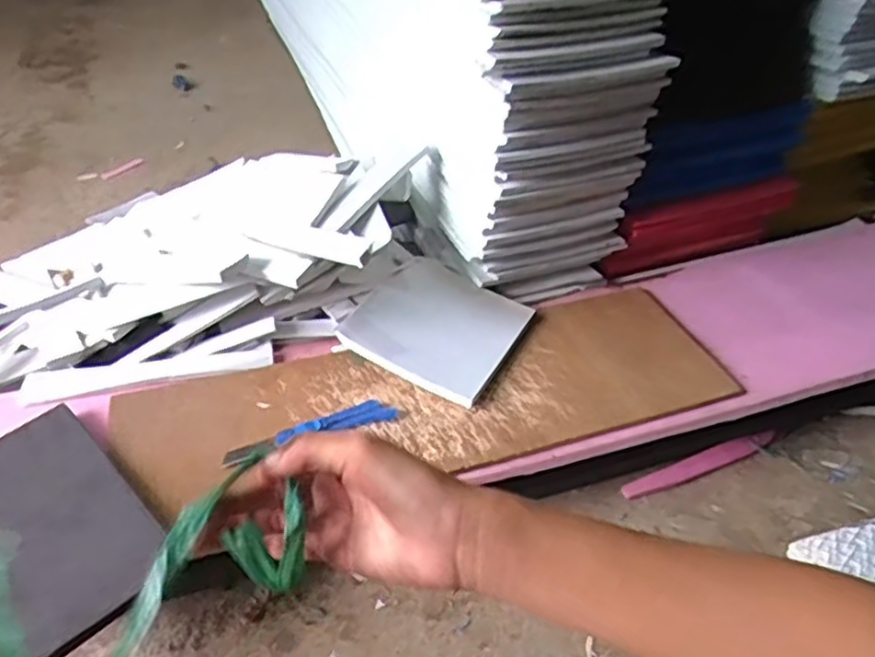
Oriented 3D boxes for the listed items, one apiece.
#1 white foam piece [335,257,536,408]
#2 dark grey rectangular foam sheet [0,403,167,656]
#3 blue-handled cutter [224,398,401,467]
[{"bbox_3d":[0.004,-0.009,0.883,0.188,0.019,0.209,25,45,17],"label":"white foam piece"},{"bbox_3d":[-0.366,0.181,0.670,0.284,0.020,0.146,30,46,34],"label":"dark grey rectangular foam sheet"},{"bbox_3d":[-0.137,0.110,0.774,0.190,0.014,0.043,-14,43,-15],"label":"blue-handled cutter"}]

